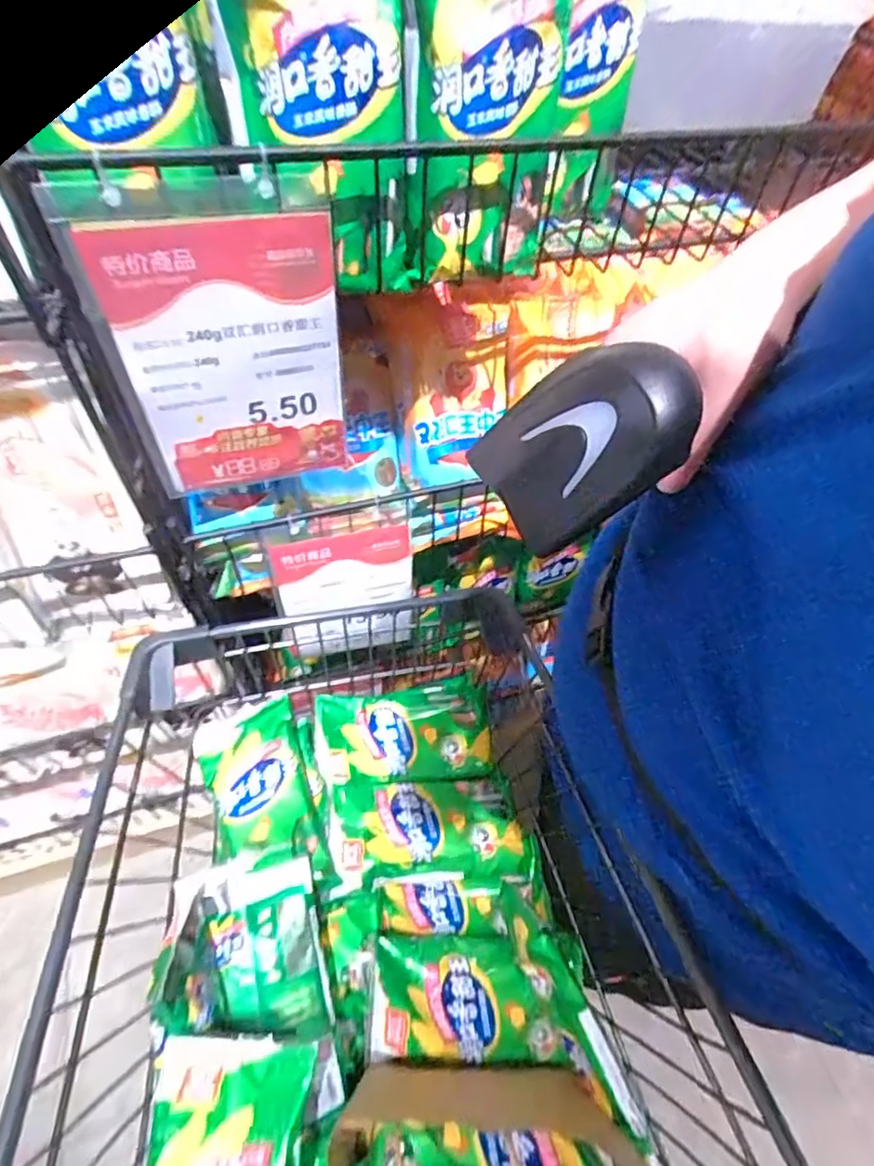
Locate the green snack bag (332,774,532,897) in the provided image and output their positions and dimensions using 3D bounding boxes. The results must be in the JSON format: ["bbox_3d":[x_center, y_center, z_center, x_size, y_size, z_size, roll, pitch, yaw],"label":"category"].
[{"bbox_3d":[-0.012,0.256,0.584,0.186,0.041,0.098,-4,54,-7],"label":"green snack bag"}]

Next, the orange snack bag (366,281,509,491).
[{"bbox_3d":[0.016,-0.198,0.561,0.127,0.180,0.041,-16,20,-8],"label":"orange snack bag"}]

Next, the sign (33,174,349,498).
[{"bbox_3d":[-0.139,-0.152,0.390,0.143,0.222,0.009,-14,57,-15],"label":"sign"}]

